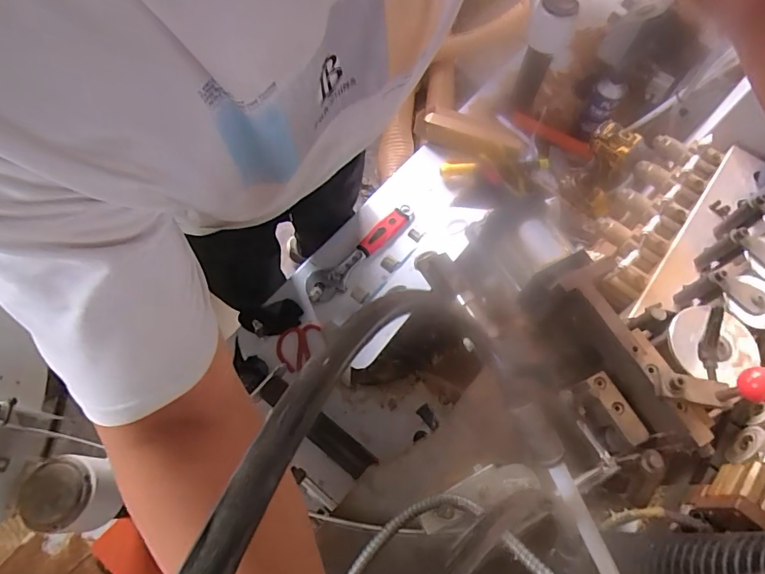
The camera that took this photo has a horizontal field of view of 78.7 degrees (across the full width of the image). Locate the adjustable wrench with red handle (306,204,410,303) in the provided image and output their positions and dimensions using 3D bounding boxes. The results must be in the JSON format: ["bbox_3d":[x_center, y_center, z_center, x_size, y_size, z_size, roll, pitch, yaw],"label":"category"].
[{"bbox_3d":[-0.043,-0.076,0.967,0.069,0.018,0.287,40,69,14],"label":"adjustable wrench with red handle"}]

